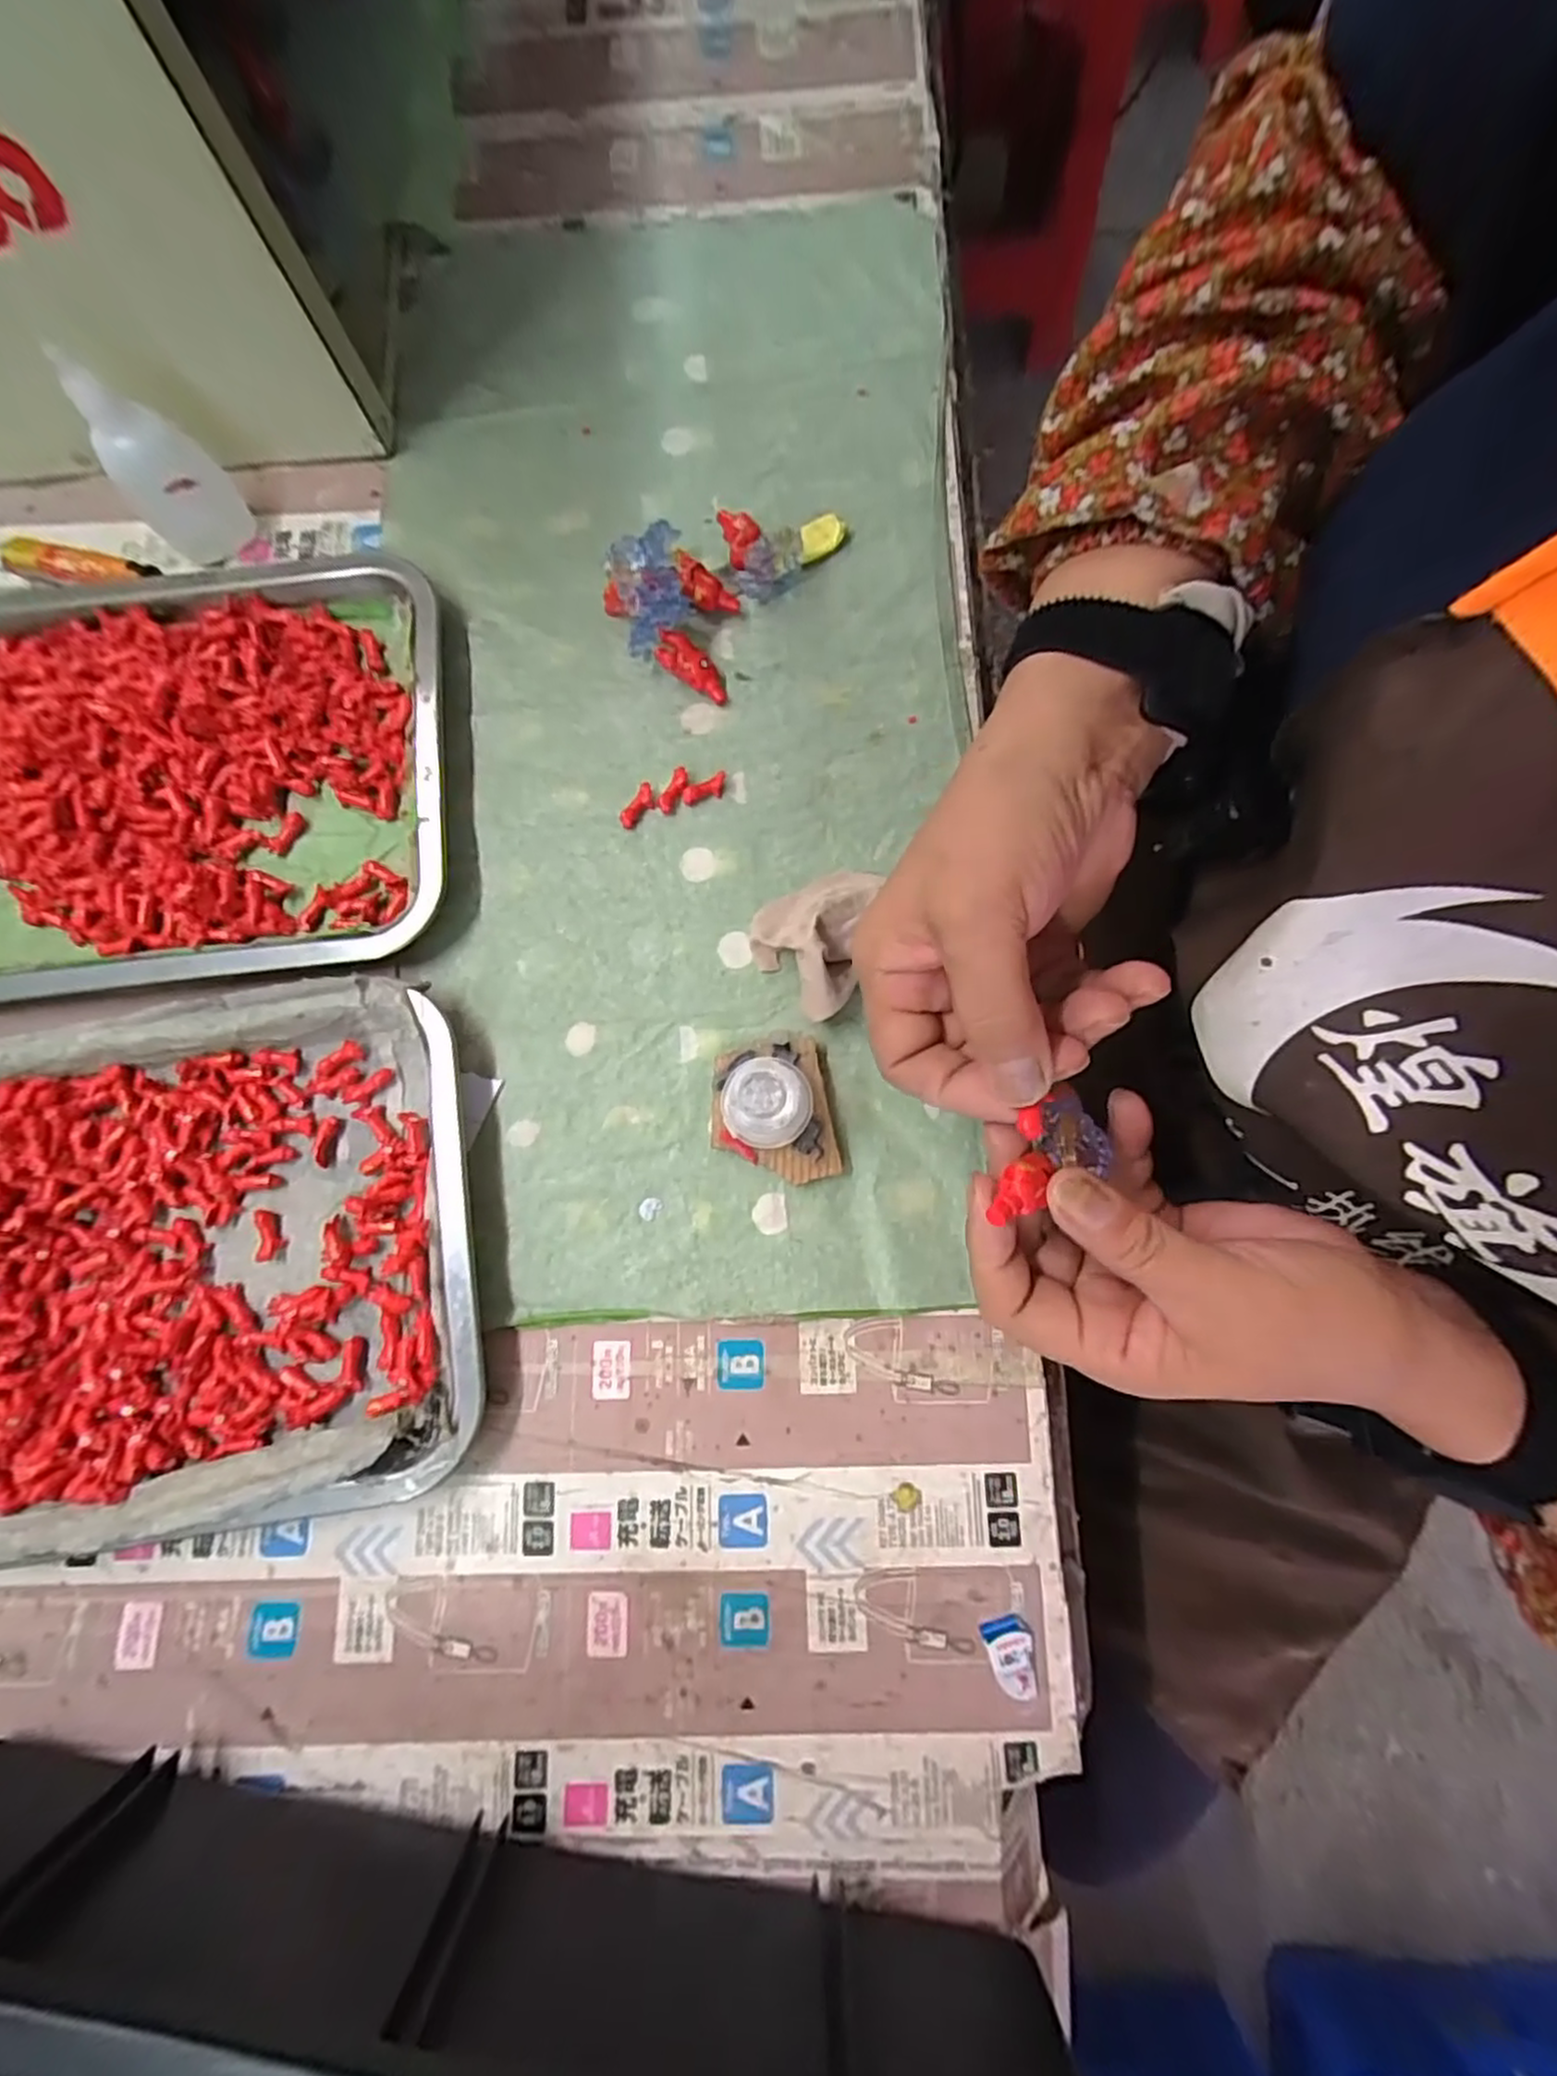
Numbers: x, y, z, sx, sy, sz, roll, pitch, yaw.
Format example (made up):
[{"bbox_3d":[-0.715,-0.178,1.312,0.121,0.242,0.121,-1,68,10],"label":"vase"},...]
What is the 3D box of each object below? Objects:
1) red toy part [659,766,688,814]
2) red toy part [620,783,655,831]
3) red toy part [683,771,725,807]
[{"bbox_3d":[-0.051,-0.121,0.346,0.009,0.006,0.024,26,81,5],"label":"red toy part"},{"bbox_3d":[-0.068,-0.112,0.346,0.010,0.005,0.023,37,96,7],"label":"red toy part"},{"bbox_3d":[-0.036,-0.121,0.346,0.022,0.006,0.011,-19,80,-3],"label":"red toy part"}]

